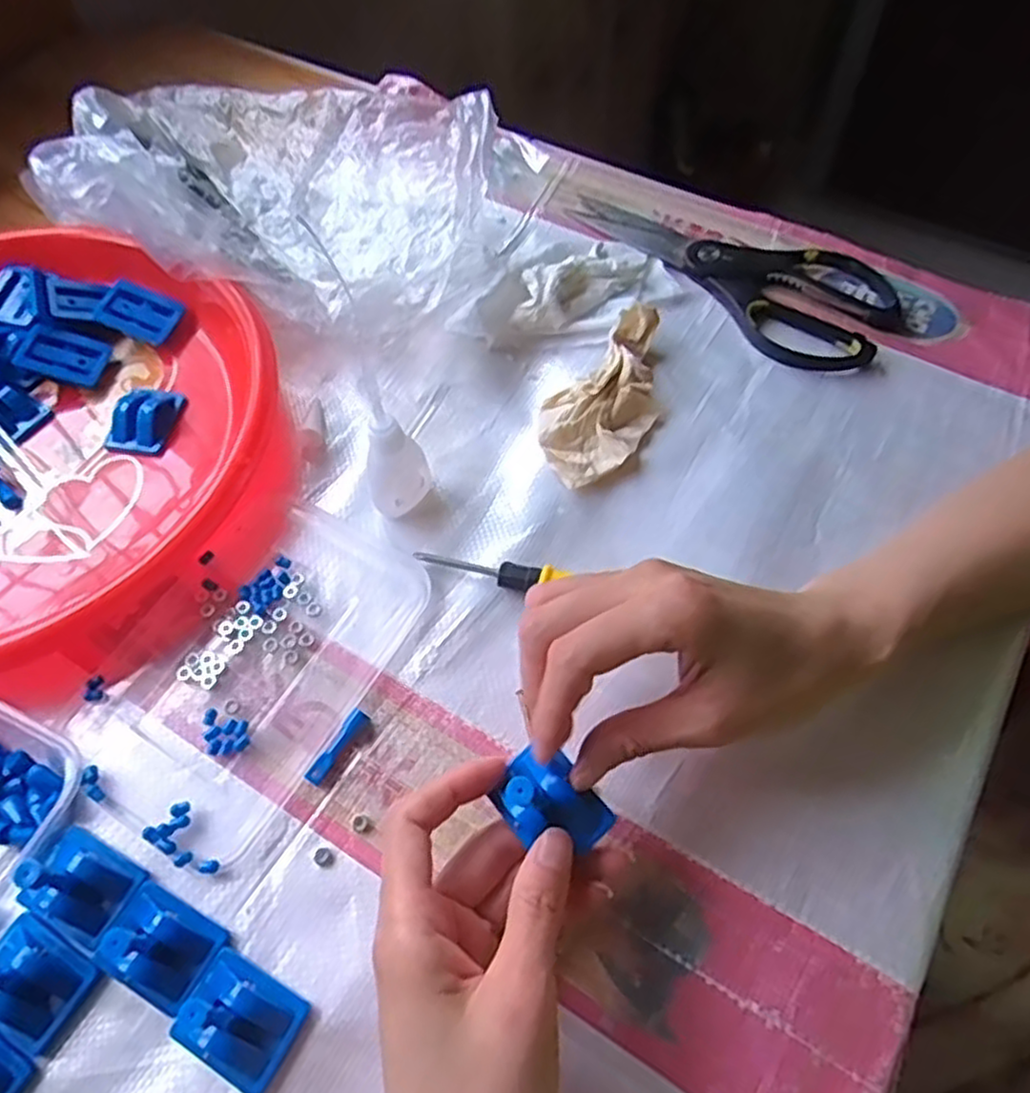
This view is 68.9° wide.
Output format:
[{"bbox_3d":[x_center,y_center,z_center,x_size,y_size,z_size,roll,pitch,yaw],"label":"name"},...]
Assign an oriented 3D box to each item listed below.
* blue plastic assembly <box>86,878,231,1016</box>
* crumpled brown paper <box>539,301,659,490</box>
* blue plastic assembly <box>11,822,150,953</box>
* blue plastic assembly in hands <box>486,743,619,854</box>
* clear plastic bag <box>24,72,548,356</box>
[{"bbox_3d":[-0.142,0.155,0.294,0.045,0.027,0.033,29,65,18],"label":"blue plastic assembly"},{"bbox_3d":[0.049,-0.085,0.418,0.057,0.026,0.116,18,62,12],"label":"crumpled brown paper"},{"bbox_3d":[-0.182,0.137,0.308,0.048,0.025,0.033,26,64,16],"label":"blue plastic assembly"},{"bbox_3d":[0.014,0.098,0.288,0.043,0.019,0.030,39,68,22],"label":"blue plastic assembly in hands"},{"bbox_3d":[-0.147,-0.217,0.458,0.250,0.105,0.180,10,61,8],"label":"clear plastic bag"}]

